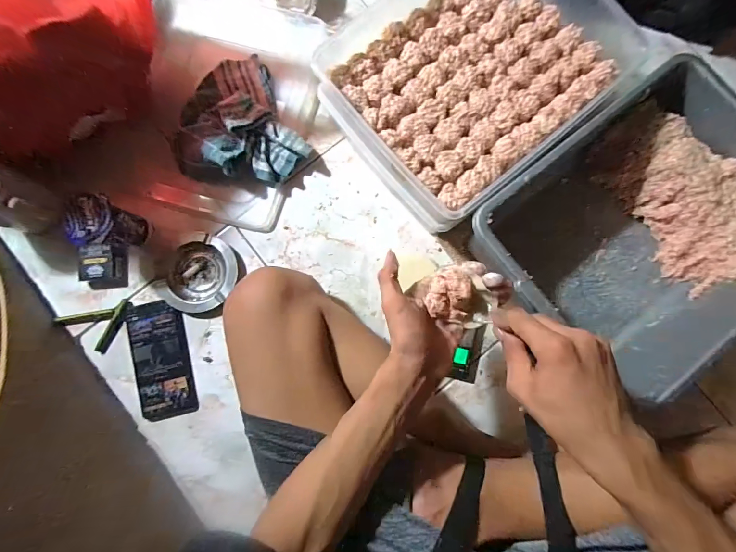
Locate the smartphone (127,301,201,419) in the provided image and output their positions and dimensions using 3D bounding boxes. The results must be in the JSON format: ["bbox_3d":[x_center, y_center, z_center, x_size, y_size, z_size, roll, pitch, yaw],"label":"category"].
[{"bbox_3d":[-0.304,0.123,0.504,0.078,0.011,0.169,-12,84,-3],"label":"smartphone"}]

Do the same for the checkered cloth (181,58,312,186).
[{"bbox_3d":[-0.209,-0.230,0.519,0.182,0.068,0.210,-29,85,-4],"label":"checkered cloth"}]

